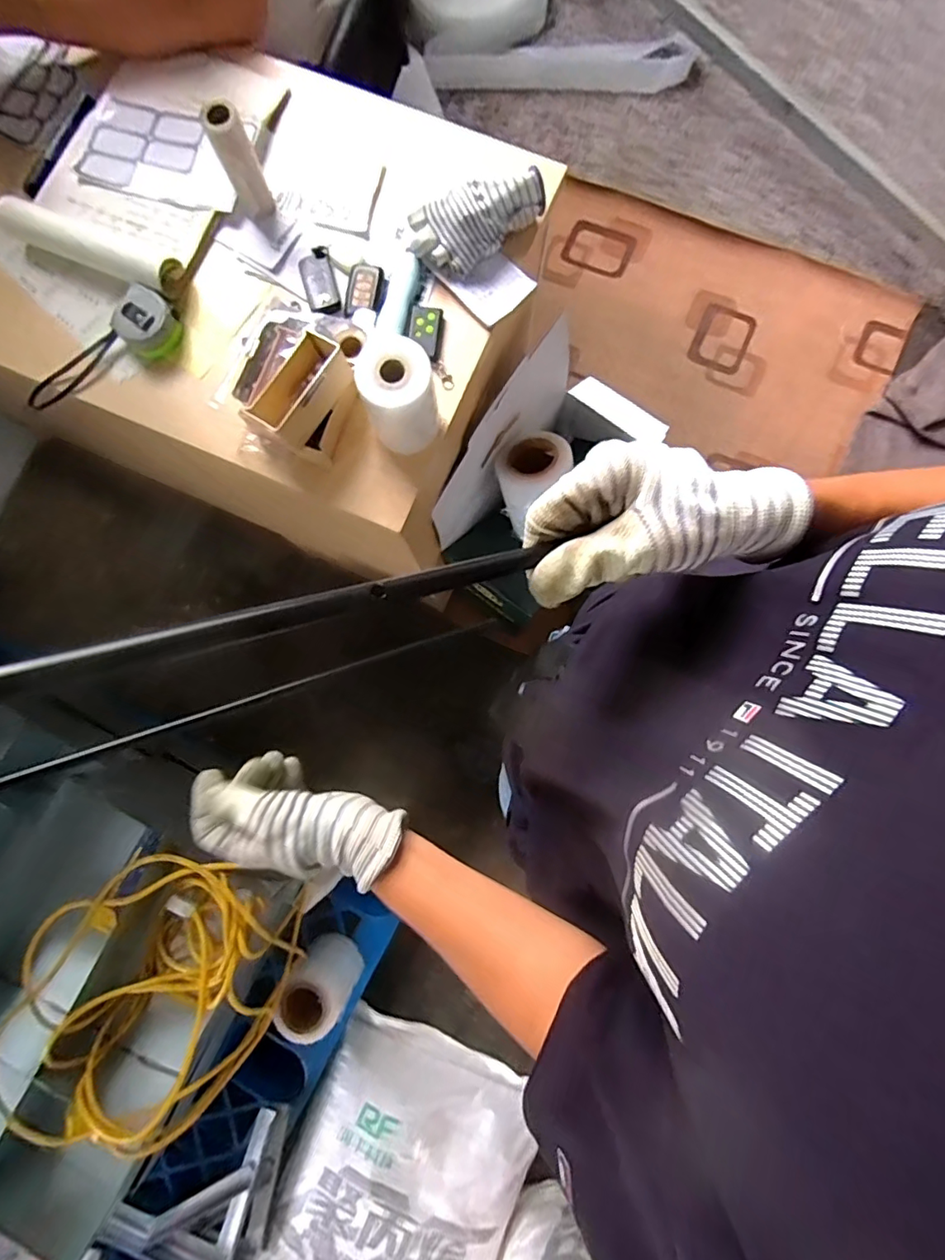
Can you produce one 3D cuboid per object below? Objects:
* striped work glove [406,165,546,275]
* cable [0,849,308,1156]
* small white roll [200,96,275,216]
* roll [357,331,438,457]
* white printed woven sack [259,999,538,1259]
[{"bbox_3d":[-0.001,-0.473,0.588,0.146,0.042,0.083,-35,84,-2],"label":"striped work glove"},{"bbox_3d":[-0.507,0.579,0.842,0.352,0.228,0.381,0,79,-1],"label":"cable"},{"bbox_3d":[-0.258,-0.521,0.574,0.038,0.102,0.030,-25,83,-1],"label":"small white roll"},{"bbox_3d":[-0.075,-0.242,0.541,0.072,0.098,0.078,0,84,2],"label":"roll"},{"bbox_3d":[-0.186,1.230,1.049,0.449,0.145,0.738,20,85,4],"label":"white printed woven sack"}]

